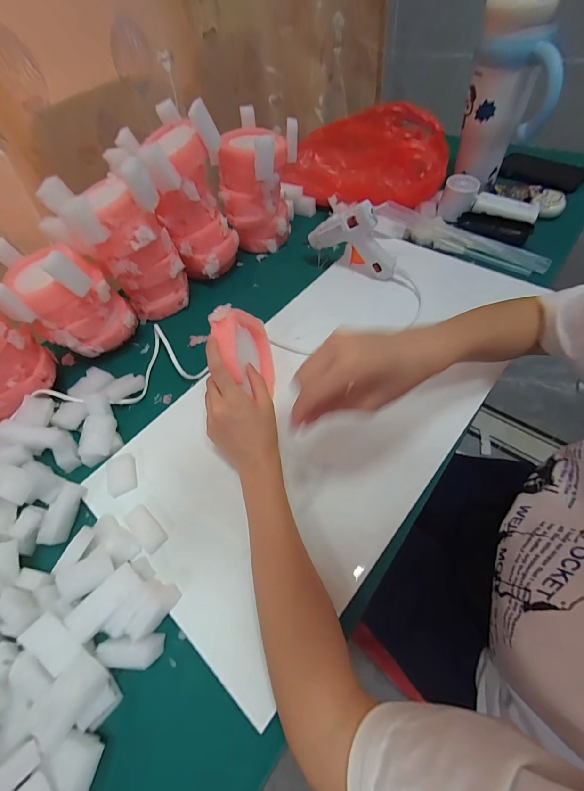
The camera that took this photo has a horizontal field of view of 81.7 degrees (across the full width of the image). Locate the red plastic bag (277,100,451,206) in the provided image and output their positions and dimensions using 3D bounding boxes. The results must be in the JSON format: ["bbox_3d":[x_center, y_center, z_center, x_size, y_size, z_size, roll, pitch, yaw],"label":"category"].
[{"bbox_3d":[0.127,-0.427,0.609,0.289,0.107,0.152,19,61,19],"label":"red plastic bag"}]

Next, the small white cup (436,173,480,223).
[{"bbox_3d":[0.287,-0.340,0.585,0.055,0.051,0.059,-4,56,5],"label":"small white cup"}]

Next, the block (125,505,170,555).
[{"bbox_3d":[-0.150,0.134,0.345,0.023,0.010,0.051,-41,63,-20],"label":"block"}]

